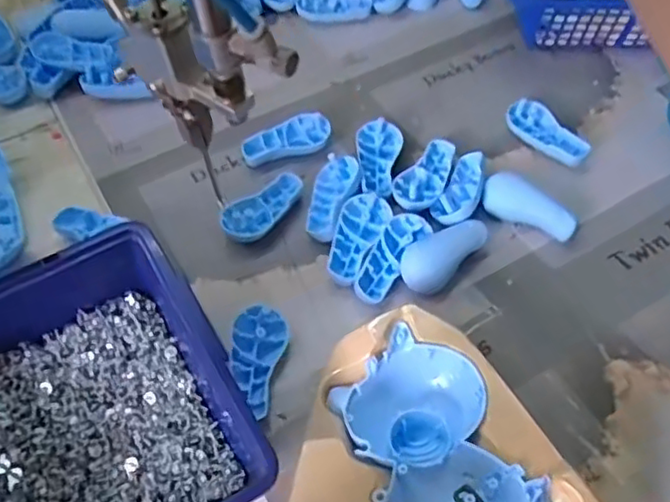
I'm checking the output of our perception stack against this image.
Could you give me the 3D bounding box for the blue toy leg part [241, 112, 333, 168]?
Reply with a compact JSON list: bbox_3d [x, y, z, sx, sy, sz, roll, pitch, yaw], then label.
[{"bbox_3d":[-0.037,-0.084,0.493,0.069,0.016,0.032,-23,58,-16],"label":"blue toy leg part"}]

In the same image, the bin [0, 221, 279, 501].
[{"bbox_3d":[-0.126,0.087,0.331,0.145,0.074,0.168,-26,59,-18],"label":"bin"}]

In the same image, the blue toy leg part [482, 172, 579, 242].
[{"bbox_3d":[0.133,-0.029,0.441,0.066,0.018,0.025,38,62,23],"label":"blue toy leg part"}]

